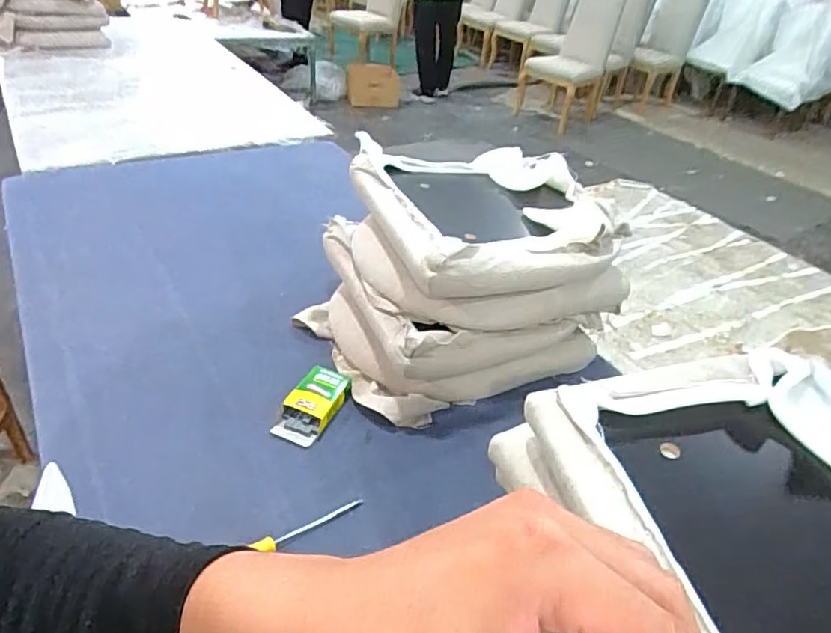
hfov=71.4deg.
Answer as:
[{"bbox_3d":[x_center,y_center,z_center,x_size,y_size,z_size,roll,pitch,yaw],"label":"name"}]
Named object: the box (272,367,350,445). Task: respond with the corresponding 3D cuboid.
[{"bbox_3d":[-0.173,0.148,0.989,0.089,0.034,0.151,14,39,13],"label":"box"}]

